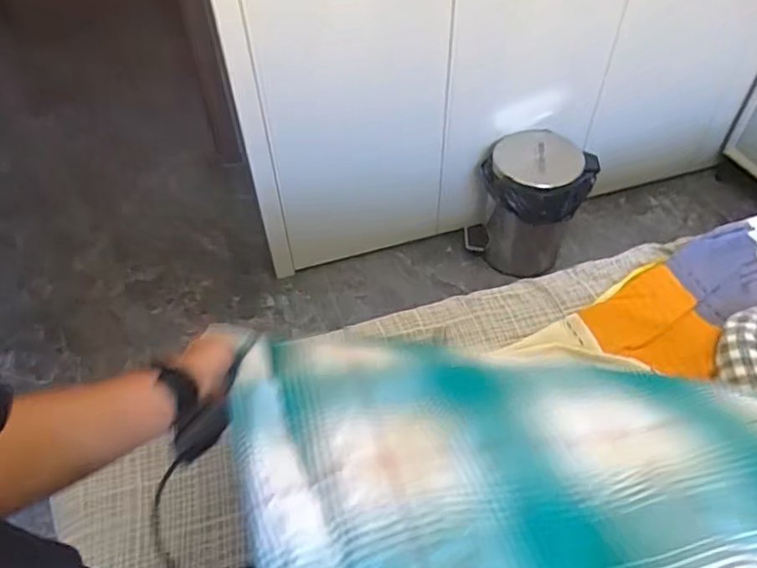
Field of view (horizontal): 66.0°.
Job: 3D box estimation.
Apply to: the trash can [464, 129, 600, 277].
[{"bbox_3d":[0.400,-0.202,1.547,0.259,0.329,0.241,-1,50,1],"label":"trash can"}]

